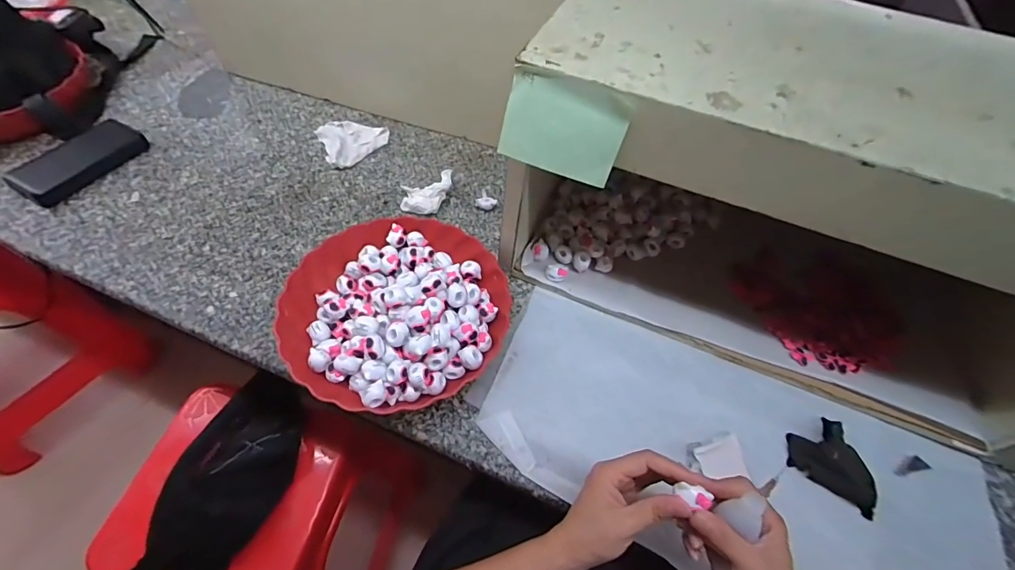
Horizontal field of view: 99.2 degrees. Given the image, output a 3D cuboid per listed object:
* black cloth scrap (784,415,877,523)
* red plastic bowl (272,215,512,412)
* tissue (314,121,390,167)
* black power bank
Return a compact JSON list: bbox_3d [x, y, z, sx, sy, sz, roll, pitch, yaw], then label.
[{"bbox_3d":[0.344,0.178,0.449,0.087,0.028,0.072,32,59,16],"label":"black cloth scrap"},{"bbox_3d":[-0.124,0.024,0.489,0.235,0.067,0.226,2,56,-3],"label":"red plastic bowl"},{"bbox_3d":[-0.255,-0.235,0.685,0.104,0.014,0.107,34,60,17],"label":"tissue"},{"bbox_3d":[-0.610,-0.179,0.617,0.077,0.026,0.157,25,58,13],"label":"black power bank"}]

